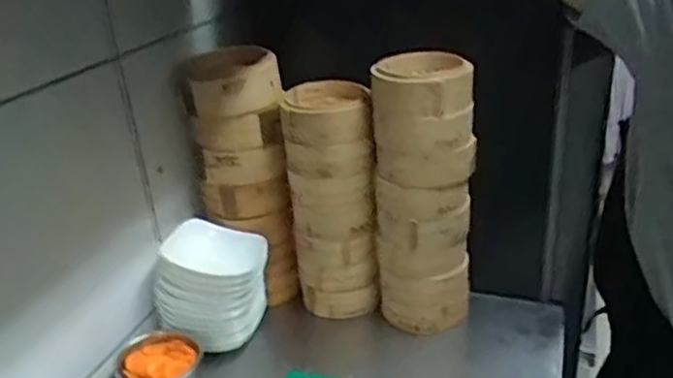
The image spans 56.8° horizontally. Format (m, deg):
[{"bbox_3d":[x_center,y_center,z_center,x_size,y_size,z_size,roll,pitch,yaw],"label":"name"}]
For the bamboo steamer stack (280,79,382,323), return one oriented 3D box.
[{"bbox_3d":[-0.010,0.027,1.103,0.144,0.395,0.146,-5,26,-4],"label":"bamboo steamer stack"}]

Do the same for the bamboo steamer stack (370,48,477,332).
[{"bbox_3d":[0.152,0.017,1.072,0.157,0.470,0.172,1,26,10],"label":"bamboo steamer stack"}]

